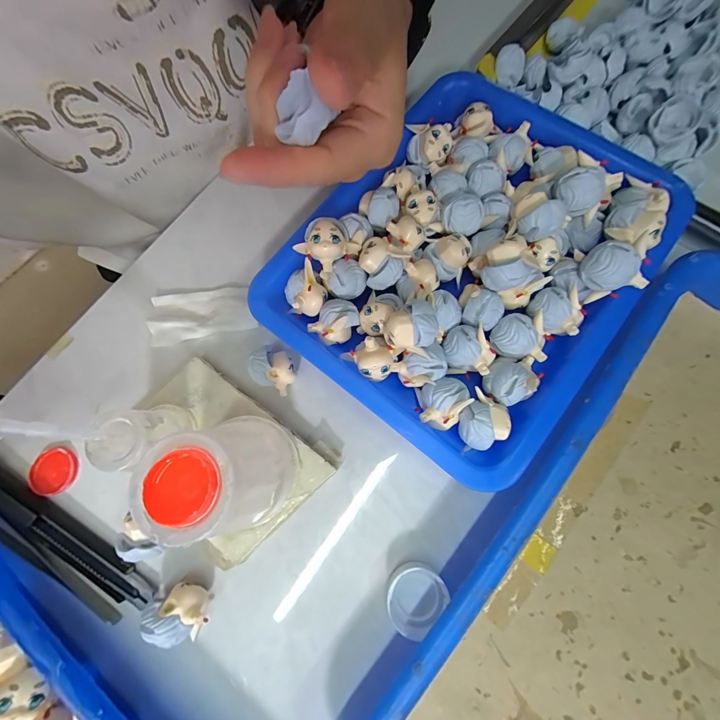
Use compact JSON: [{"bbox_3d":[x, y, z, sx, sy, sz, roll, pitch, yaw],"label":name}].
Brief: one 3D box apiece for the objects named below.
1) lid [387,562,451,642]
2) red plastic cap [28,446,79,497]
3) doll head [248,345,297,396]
[{"bbox_3d":[0.027,0.121,0.161,0.028,0.012,0.032,38,80,11],"label":"lid"},{"bbox_3d":[-0.180,0.065,0.186,0.028,0.005,0.026,-1,75,2],"label":"red plastic cap"},{"bbox_3d":[-0.049,0.007,0.185,0.023,0.025,0.021,-1,75,2],"label":"doll head"}]

